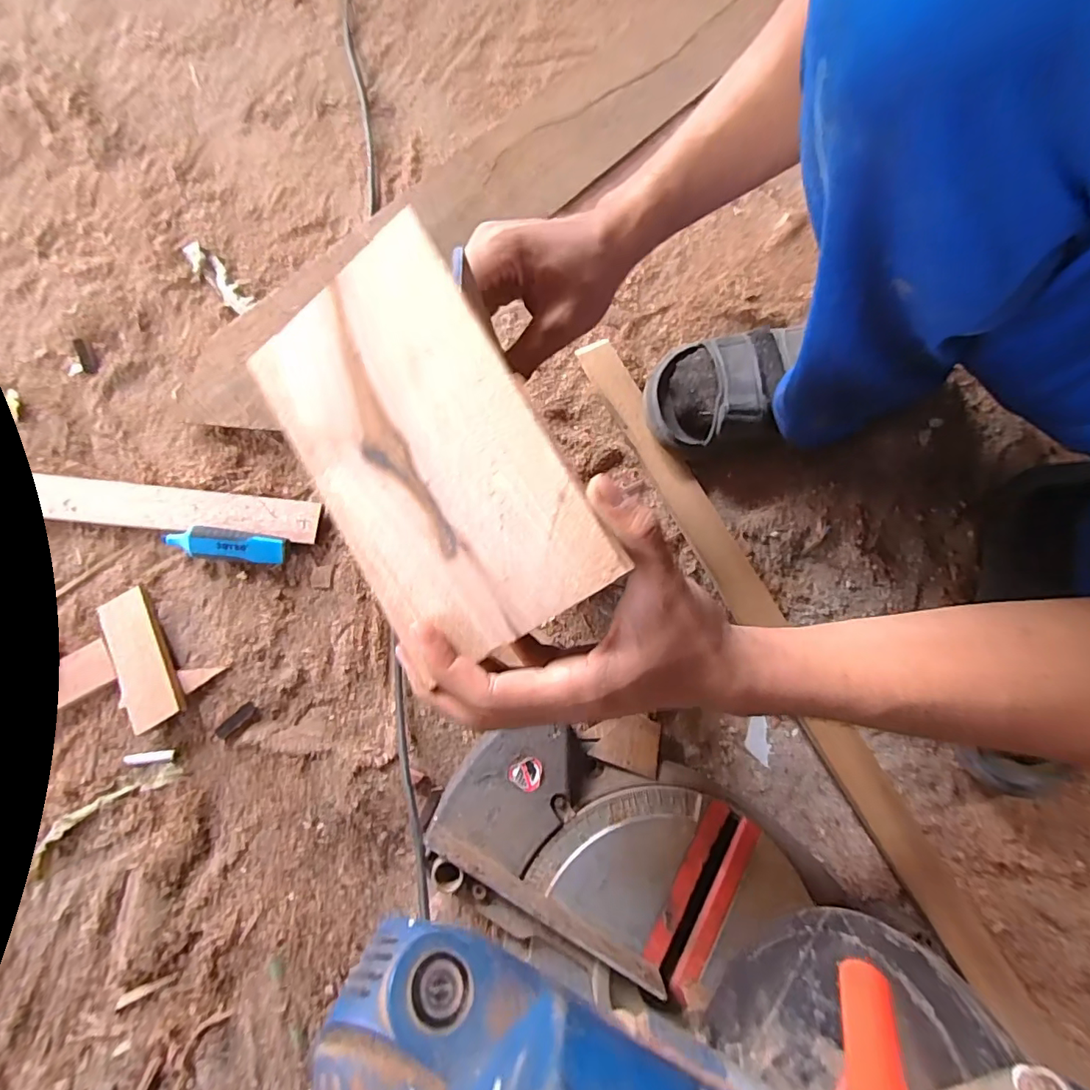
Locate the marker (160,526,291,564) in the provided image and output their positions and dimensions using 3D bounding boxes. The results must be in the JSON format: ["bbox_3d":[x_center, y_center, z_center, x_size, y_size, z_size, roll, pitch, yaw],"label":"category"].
[{"bbox_3d":[-0.272,-0.001,0.435,0.095,0.024,0.025,4,77,0],"label":"marker"}]

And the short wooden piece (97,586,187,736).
[{"bbox_3d":[-0.327,0.091,0.413,0.039,0.011,0.113,-30,75,-7],"label":"short wooden piece"}]

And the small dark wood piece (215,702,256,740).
[{"bbox_3d":[-0.250,0.142,0.413,0.038,0.004,0.012,-40,80,-9],"label":"small dark wood piece"}]

